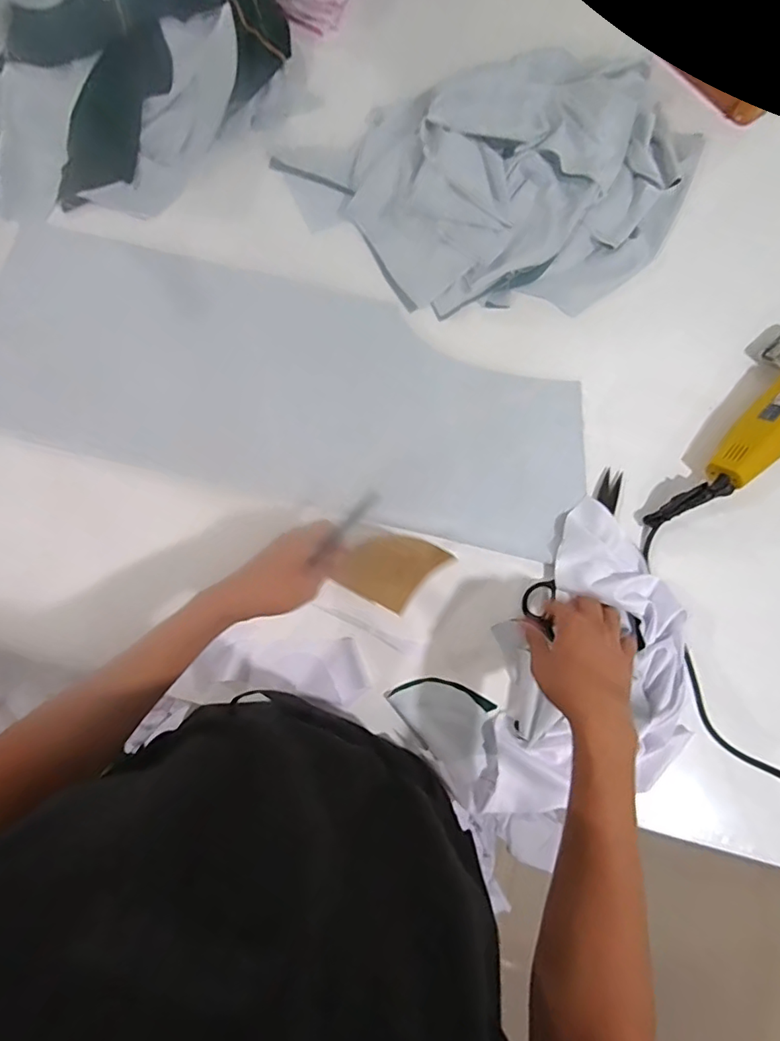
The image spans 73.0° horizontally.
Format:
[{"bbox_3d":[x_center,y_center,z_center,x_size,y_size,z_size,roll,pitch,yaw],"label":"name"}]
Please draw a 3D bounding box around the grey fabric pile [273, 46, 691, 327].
[{"bbox_3d":[0.160,-0.446,0.682,0.533,0.083,0.358,-20,78,-6],"label":"grey fabric pile"}]

